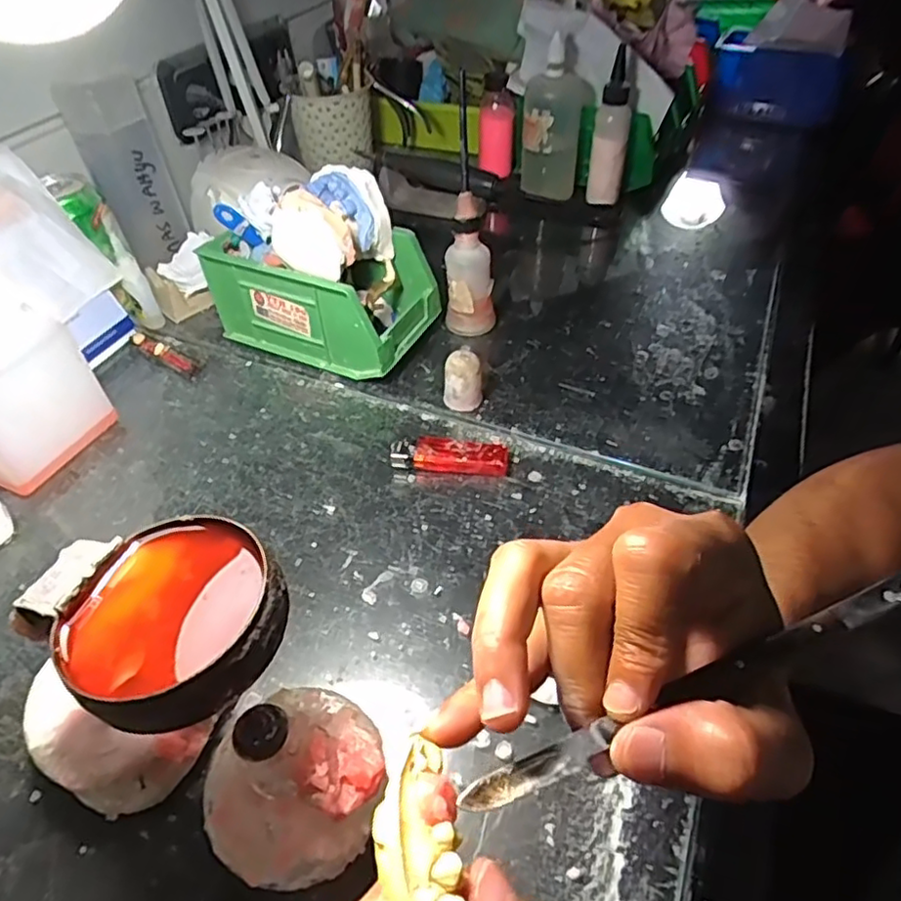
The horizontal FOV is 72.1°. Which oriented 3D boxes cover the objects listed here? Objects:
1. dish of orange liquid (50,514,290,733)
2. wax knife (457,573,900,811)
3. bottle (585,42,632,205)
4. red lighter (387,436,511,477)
[{"bbox_3d":[-0.095,0.057,0.217,0.071,0.016,0.072,-1,47,1],"label":"dish of orange liquid"},{"bbox_3d":[0.081,0.067,0.183,0.168,0.006,0.008,-17,48,-16],"label":"wax knife"},{"bbox_3d":[0.174,-0.342,0.669,0.035,0.152,0.037,5,47,7],"label":"bottle"},{"bbox_3d":[0.000,0.003,0.441,0.081,0.015,0.023,5,47,6],"label":"red lighter"}]

